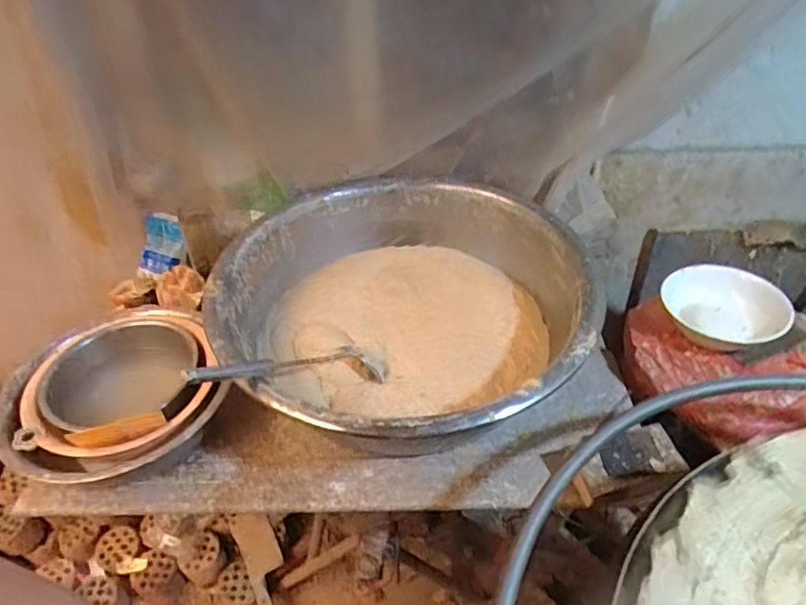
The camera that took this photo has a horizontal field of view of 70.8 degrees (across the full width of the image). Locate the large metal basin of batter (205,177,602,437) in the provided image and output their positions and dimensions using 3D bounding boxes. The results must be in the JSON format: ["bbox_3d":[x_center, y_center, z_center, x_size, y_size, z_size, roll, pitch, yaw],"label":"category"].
[{"bbox_3d":[-0.004,0.008,0.939,0.576,0.187,0.582,0,41,0],"label":"large metal basin of batter"}]

